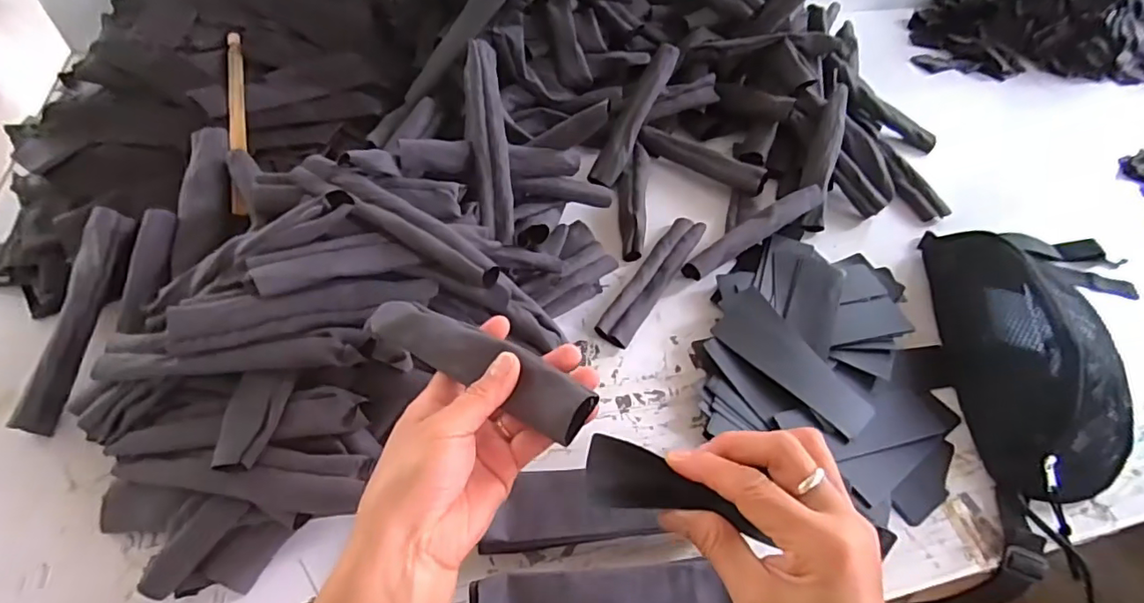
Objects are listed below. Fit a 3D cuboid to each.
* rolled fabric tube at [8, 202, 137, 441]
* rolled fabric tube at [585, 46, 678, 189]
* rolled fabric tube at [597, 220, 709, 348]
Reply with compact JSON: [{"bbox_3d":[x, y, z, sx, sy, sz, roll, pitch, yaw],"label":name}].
[{"bbox_3d":[-0.400,0.010,0.448,0.029,0.018,0.183,5,71,-2],"label":"rolled fabric tube"},{"bbox_3d":[0.076,-0.222,0.665,0.030,0.024,0.188,26,85,14],"label":"rolled fabric tube"},{"bbox_3d":[0.083,-0.026,0.567,0.039,0.018,0.184,29,55,16],"label":"rolled fabric tube"}]

